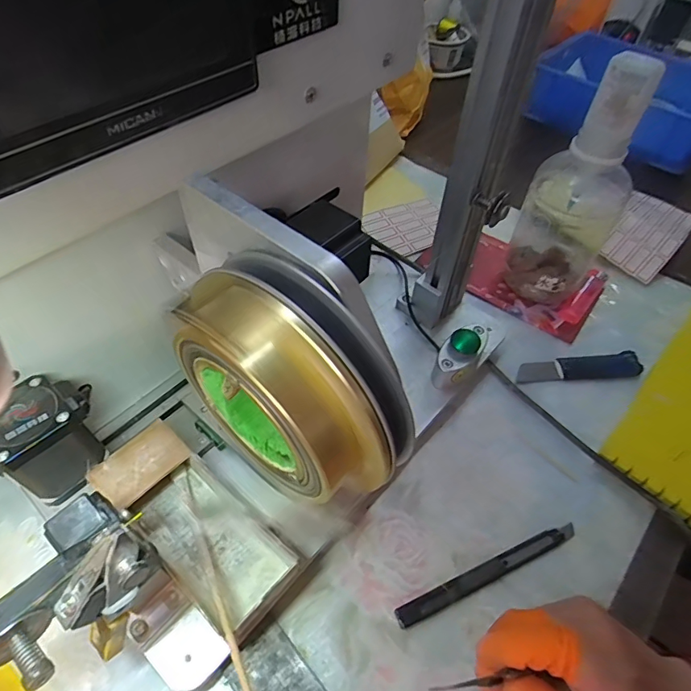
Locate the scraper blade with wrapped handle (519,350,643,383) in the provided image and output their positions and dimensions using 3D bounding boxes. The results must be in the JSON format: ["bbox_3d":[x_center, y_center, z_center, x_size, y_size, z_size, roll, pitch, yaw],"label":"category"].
[{"bbox_3d":[0.200,0.018,0.400,0.107,0.004,0.022,-4,53,-5],"label":"scraper blade with wrapped handle"}]

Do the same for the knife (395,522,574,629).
[{"bbox_3d":[0.093,0.144,0.299,0.134,0.008,0.012,-19,56,-15],"label":"knife"}]

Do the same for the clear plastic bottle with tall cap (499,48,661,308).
[{"bbox_3d":[0.187,-0.120,0.383,0.076,0.194,0.062,28,57,18],"label":"clear plastic bottle with tall cap"}]

